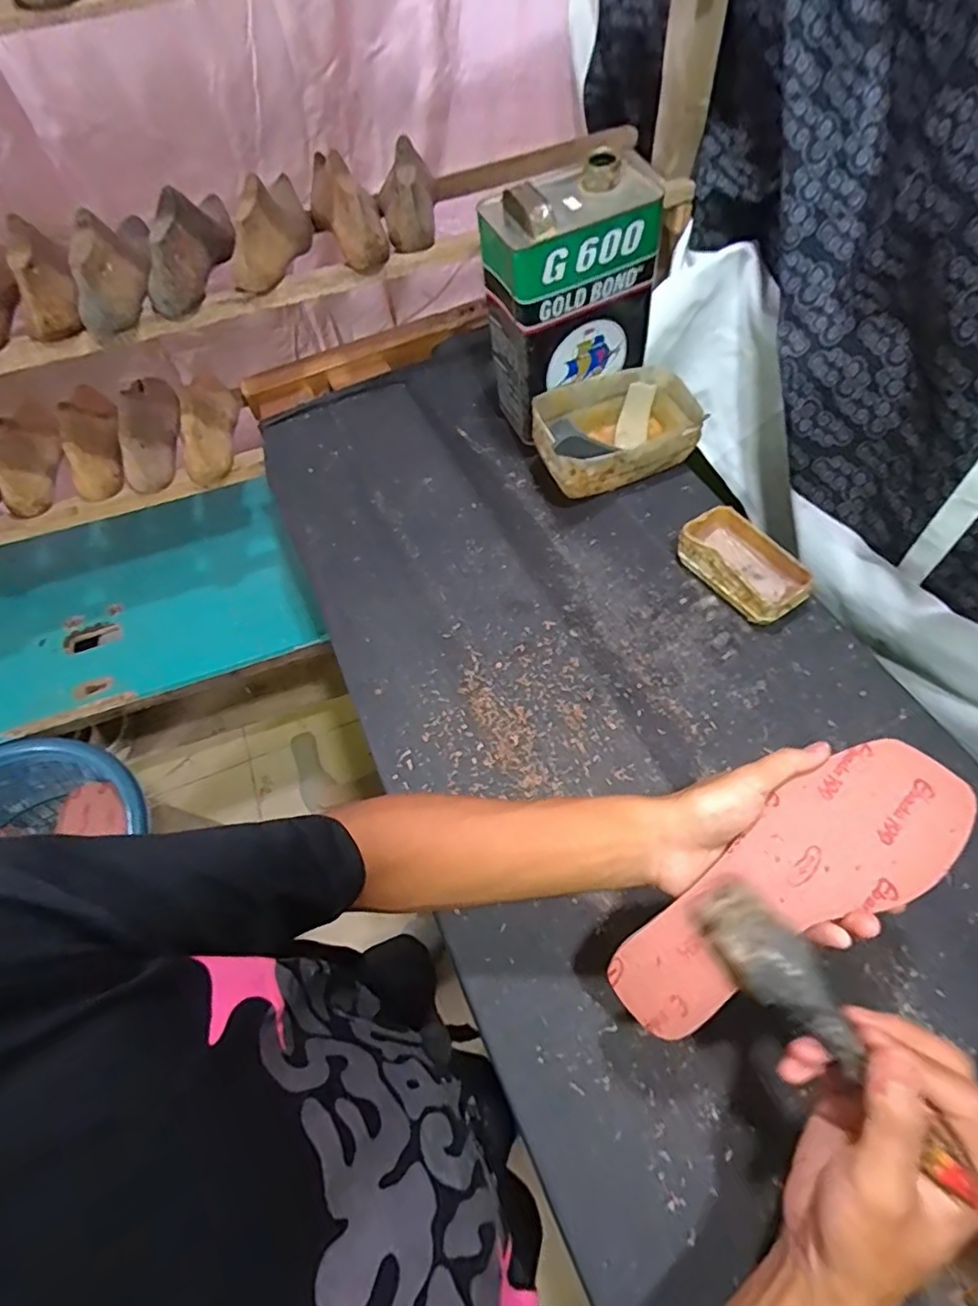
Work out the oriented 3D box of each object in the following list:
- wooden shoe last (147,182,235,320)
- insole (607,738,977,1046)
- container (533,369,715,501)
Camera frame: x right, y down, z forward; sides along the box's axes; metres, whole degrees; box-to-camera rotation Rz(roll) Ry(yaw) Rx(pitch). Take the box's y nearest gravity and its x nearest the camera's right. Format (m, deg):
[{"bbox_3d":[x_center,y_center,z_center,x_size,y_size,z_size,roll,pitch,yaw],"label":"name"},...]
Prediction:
[{"bbox_3d":[-0.327,-0.445,0.651,0.045,0.076,0.166,1,57,4],"label":"wooden shoe last"},{"bbox_3d":[0.174,0.137,0.350,0.232,0.025,0.075,-36,61,0],"label":"insole"},{"bbox_3d":[0.151,-0.260,0.699,0.197,0.074,0.127,-21,59,-8],"label":"container"}]

